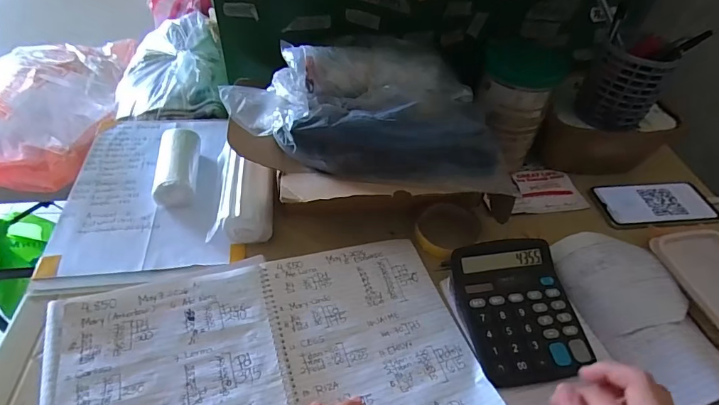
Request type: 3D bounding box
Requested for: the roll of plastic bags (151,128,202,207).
[{"bbox_3d":[-0.238,-0.046,0.558,0.049,0.044,0.115,-3,47,-9],"label":"roll of plastic bags"}]

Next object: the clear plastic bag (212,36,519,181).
[{"bbox_3d":[0.015,-0.112,0.505,0.321,0.088,0.148,8,46,2],"label":"clear plastic bag"}]

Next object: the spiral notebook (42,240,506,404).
[{"bbox_3d":[-0.073,0.157,0.391,0.371,0.029,0.246,-13,49,-18],"label":"spiral notebook"}]

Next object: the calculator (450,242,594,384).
[{"bbox_3d":[0.169,0.108,0.443,0.119,0.037,0.140,-2,47,-8],"label":"calculator"}]

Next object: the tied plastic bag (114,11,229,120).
[{"bbox_3d":[-0.350,-0.242,0.772,0.169,0.067,0.275,-4,47,-10],"label":"tied plastic bag"}]

